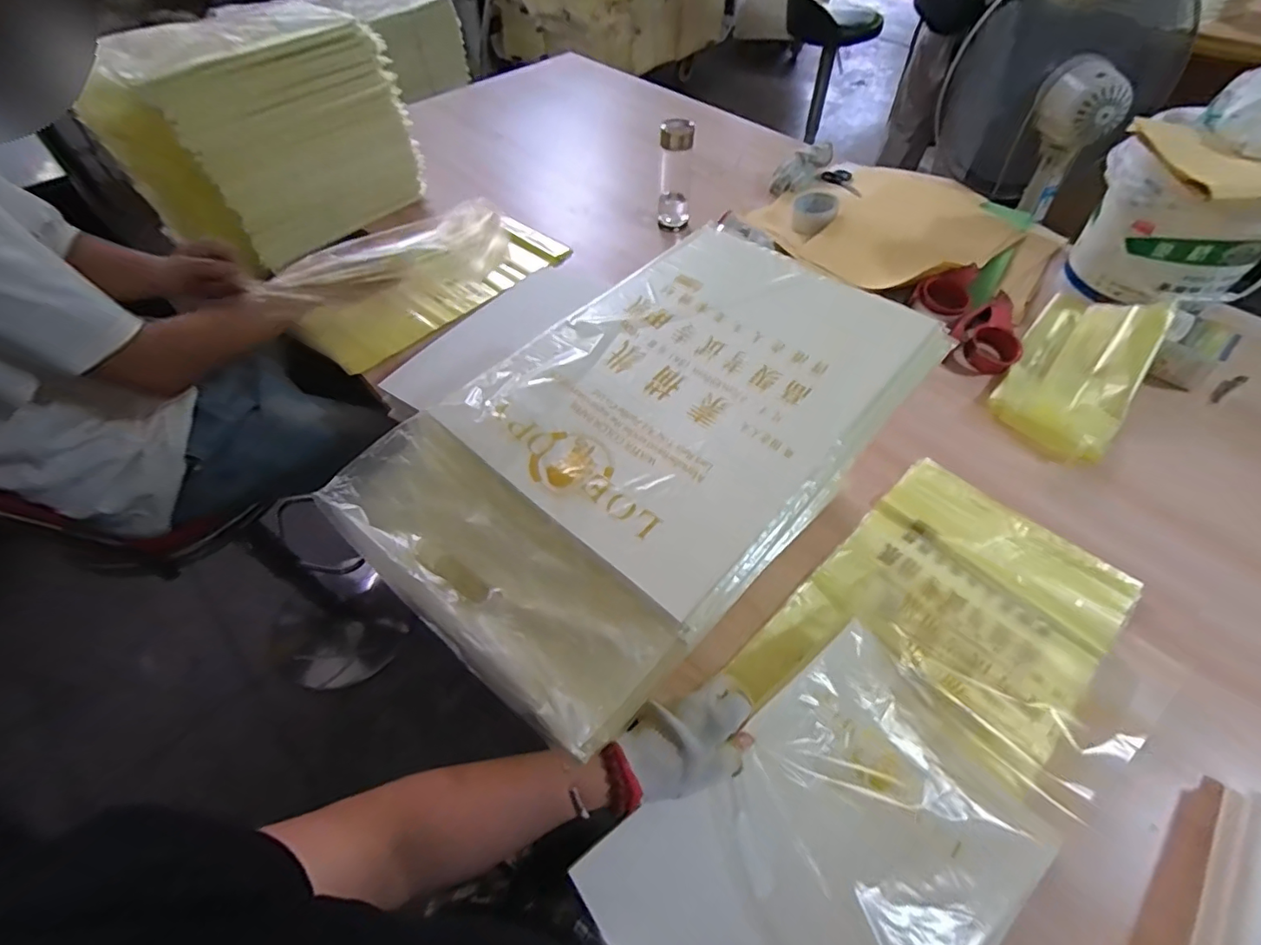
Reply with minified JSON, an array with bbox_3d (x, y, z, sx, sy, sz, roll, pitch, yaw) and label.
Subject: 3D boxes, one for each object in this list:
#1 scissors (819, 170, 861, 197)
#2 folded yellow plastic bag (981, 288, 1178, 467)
[{"bbox_3d":[0.487,-0.660,1.240,0.073,0.013,0.197,-3,42,-1],"label":"scissors"},{"bbox_3d":[0.700,-0.163,0.846,0.167,0.080,0.322,32,61,22],"label":"folded yellow plastic bag"}]

